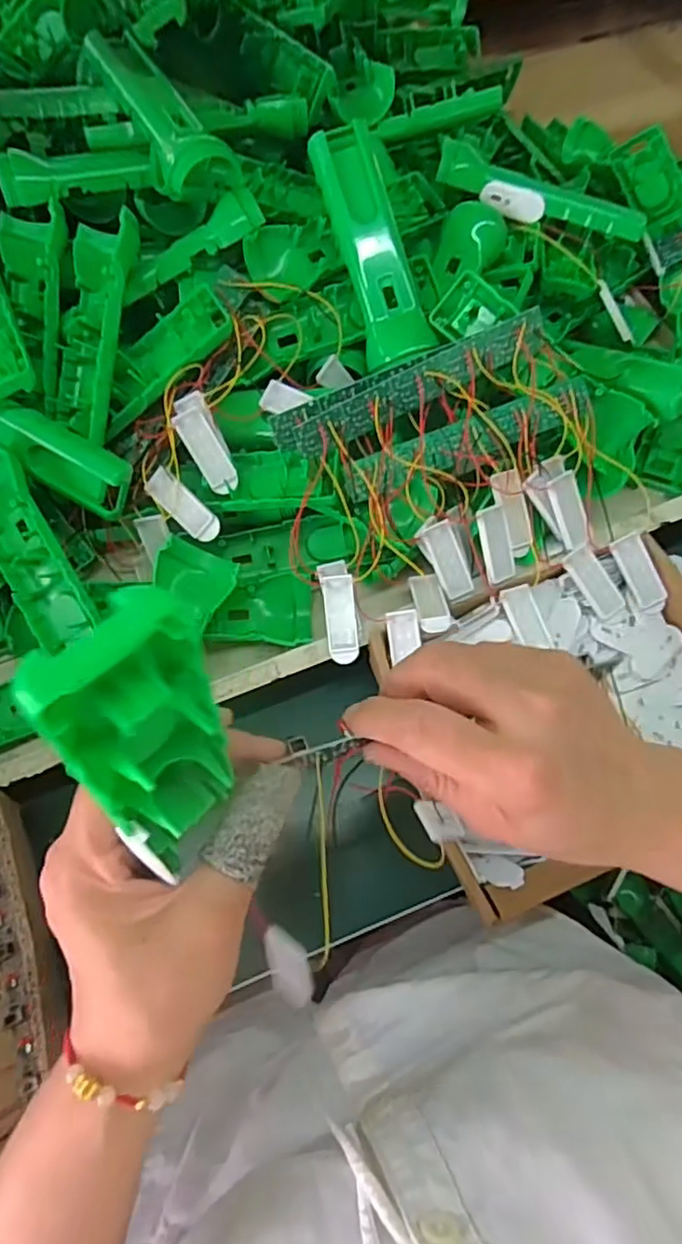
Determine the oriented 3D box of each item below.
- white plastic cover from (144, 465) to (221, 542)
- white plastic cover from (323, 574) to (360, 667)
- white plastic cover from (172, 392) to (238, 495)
[{"bbox_3d":[-0.107,-0.078,0.440,0.058,0.005,0.021,43,101,-4],"label":"white plastic cover"},{"bbox_3d":[0.000,-0.002,0.442,0.021,0.005,0.060,-6,82,-1],"label":"white plastic cover"},{"bbox_3d":[-0.092,-0.121,0.439,0.026,0.016,0.071,-25,94,-8],"label":"white plastic cover"}]

